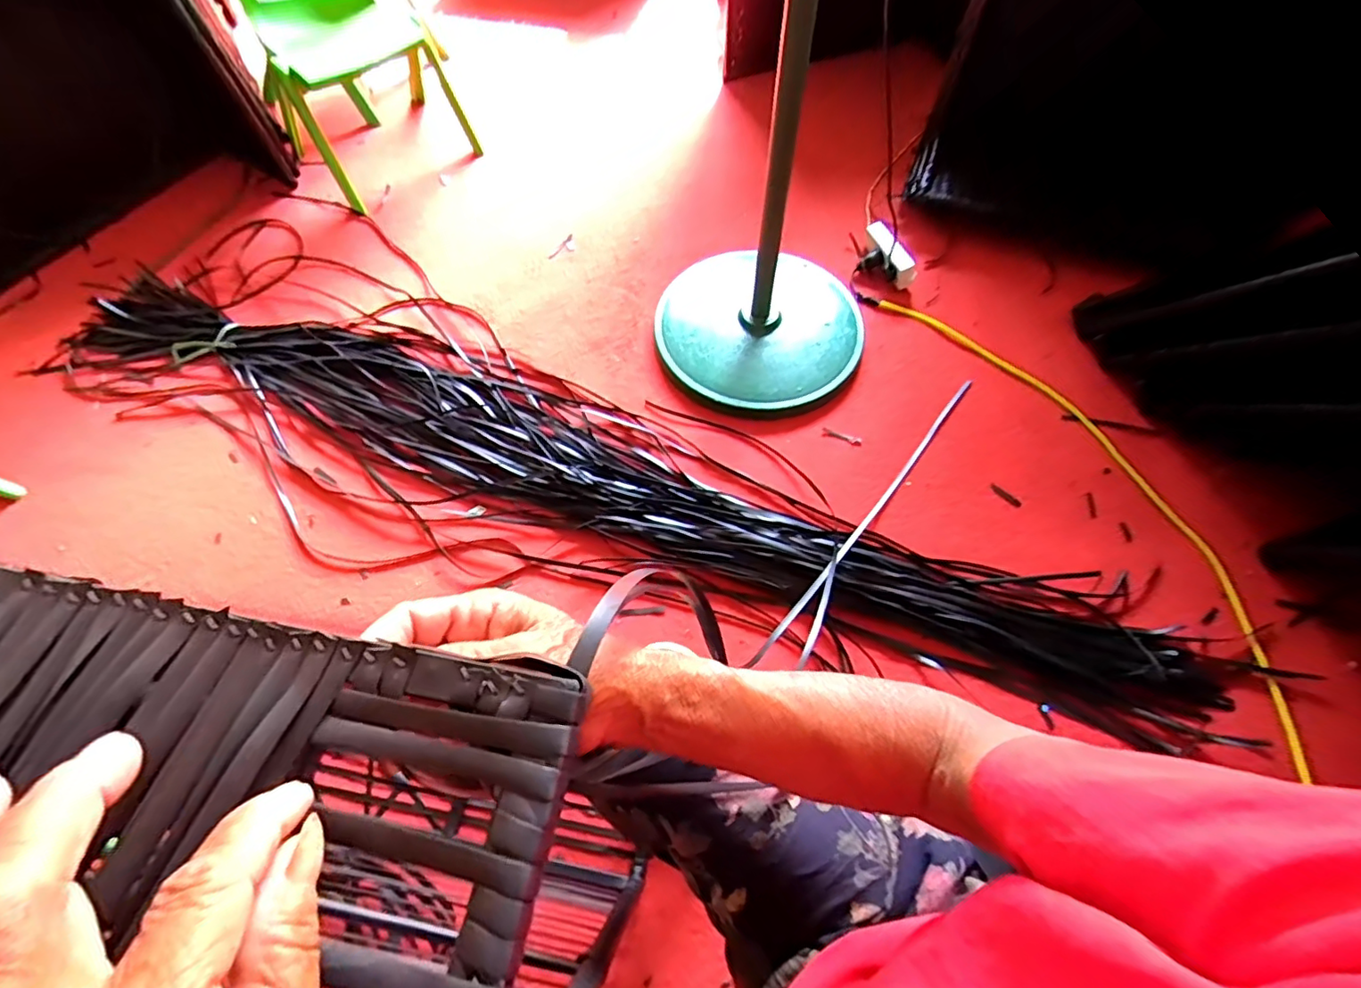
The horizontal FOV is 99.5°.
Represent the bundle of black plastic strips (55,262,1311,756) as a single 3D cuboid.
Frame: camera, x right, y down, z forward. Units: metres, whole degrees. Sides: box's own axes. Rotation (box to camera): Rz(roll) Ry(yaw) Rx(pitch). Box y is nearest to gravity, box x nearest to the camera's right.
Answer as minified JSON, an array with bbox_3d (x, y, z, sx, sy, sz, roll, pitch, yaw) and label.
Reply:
[{"bbox_3d":[-0.158,-0.076,0.990,2.130,0.048,0.303,20,65,10],"label":"bundle of black plastic strips"}]

